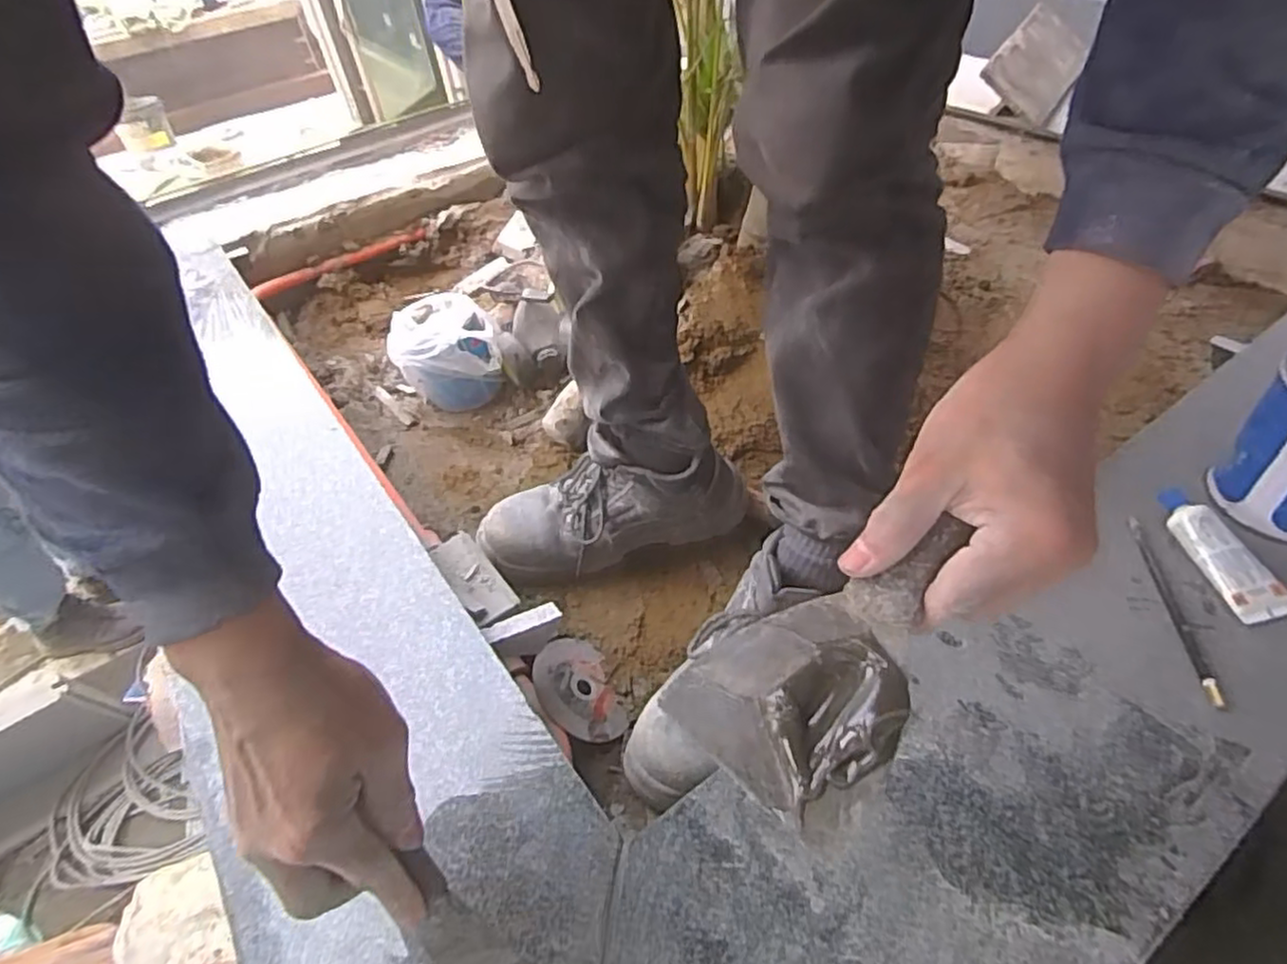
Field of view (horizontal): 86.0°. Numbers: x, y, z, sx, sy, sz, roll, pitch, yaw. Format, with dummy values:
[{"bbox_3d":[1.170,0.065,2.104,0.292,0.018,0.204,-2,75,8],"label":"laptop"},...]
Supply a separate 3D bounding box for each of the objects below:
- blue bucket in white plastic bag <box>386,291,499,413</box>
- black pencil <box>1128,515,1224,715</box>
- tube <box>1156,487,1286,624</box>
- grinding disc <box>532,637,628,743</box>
[{"bbox_3d":[-0.275,-0.176,0.971,0.133,0.116,0.129,-3,47,4],"label":"blue bucket in white plastic bag"},{"bbox_3d":[0.383,0.089,0.501,0.011,0.006,0.155,0,47,7],"label":"black pencil"},{"bbox_3d":[0.434,0.051,0.519,0.043,0.019,0.110,-9,47,-2],"label":"tube"},{"bbox_3d":[-0.061,0.193,0.638,0.082,0.012,0.095,9,43,-38],"label":"grinding disc"}]

